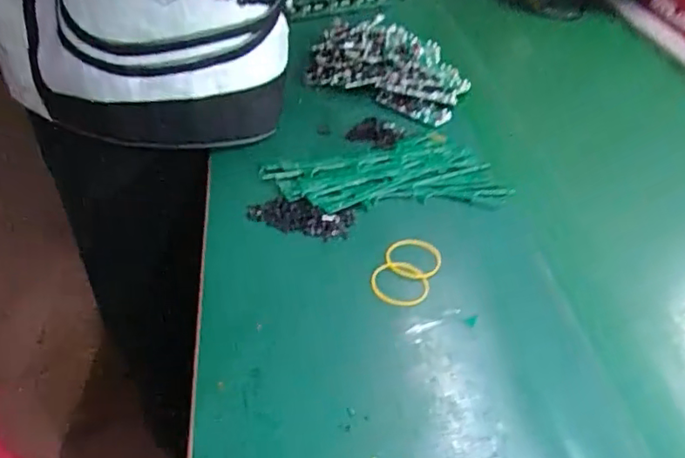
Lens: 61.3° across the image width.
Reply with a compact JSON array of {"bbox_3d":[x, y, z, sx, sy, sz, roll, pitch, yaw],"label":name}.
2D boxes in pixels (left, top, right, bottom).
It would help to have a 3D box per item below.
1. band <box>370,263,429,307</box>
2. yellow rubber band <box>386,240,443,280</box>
[{"bbox_3d":[0.048,0.046,0.484,0.047,0.004,0.043,-1,50,1],"label":"band"},{"bbox_3d":[0.063,0.026,0.509,0.047,0.004,0.044,0,49,0],"label":"yellow rubber band"}]

